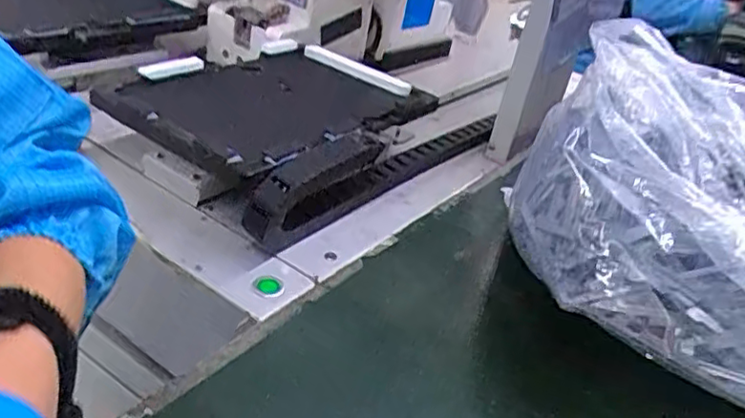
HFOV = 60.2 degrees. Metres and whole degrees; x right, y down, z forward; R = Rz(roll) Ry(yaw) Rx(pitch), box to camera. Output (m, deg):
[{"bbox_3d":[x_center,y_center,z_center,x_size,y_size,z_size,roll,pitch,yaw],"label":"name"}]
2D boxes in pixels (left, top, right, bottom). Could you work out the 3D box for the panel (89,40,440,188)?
[{"bbox_3d":[-0.090,-0.102,0.615,0.203,0.030,0.260,28,36,23],"label":"panel"}]

